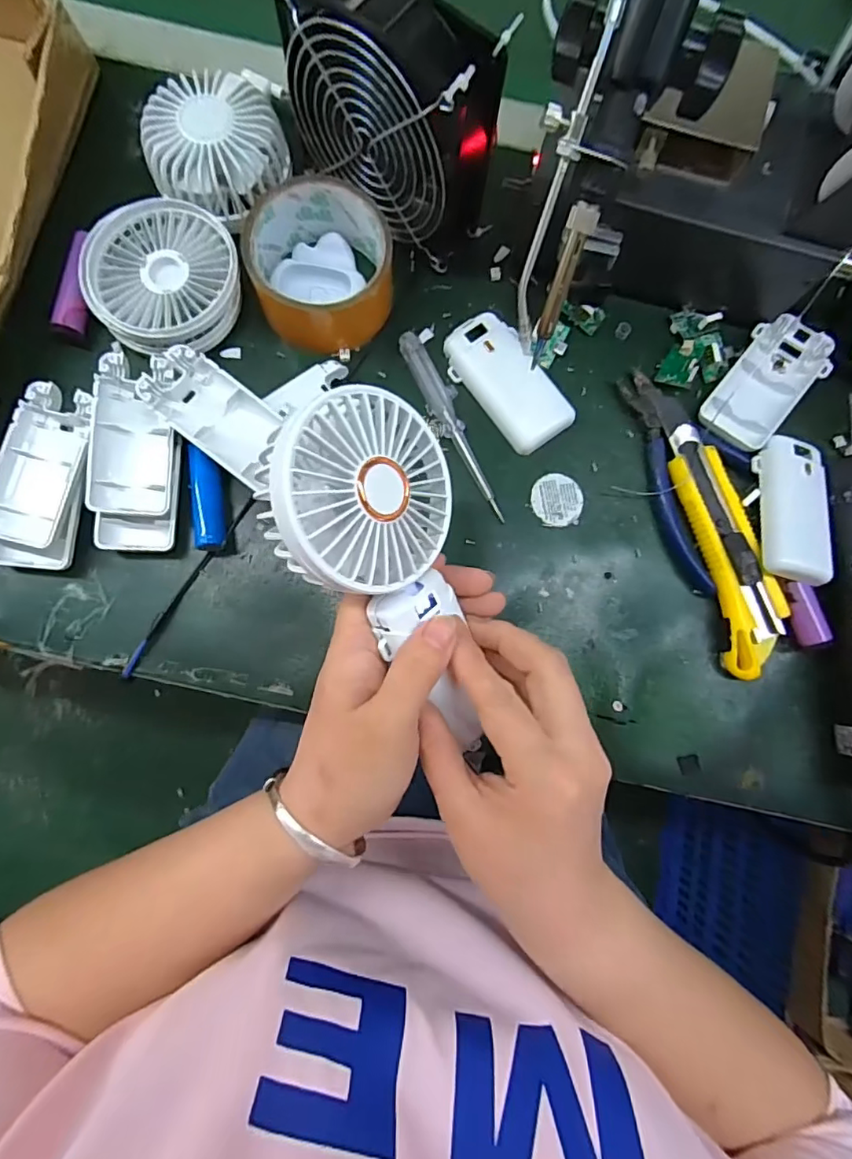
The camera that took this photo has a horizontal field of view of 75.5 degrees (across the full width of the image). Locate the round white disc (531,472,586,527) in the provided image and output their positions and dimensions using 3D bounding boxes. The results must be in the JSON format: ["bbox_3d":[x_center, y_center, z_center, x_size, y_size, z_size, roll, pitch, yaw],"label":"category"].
[{"bbox_3d":[0.084,-0.051,0.351,0.033,0.004,0.033,0,81,-3],"label":"round white disc"}]

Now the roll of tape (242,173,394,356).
[{"bbox_3d":[-0.064,-0.194,0.344,0.086,0.040,0.093,0,81,-3],"label":"roll of tape"}]

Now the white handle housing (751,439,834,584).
[{"bbox_3d":[0.227,-0.044,0.337,0.043,0.015,0.090,7,81,-2],"label":"white handle housing"}]

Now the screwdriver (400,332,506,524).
[{"bbox_3d":[0.019,-0.099,0.351,0.020,0.008,0.132,-25,83,-6],"label":"screwdriver"}]

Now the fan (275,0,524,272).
[{"bbox_3d":[-0.023,-0.265,0.312,0.122,0.108,0.052,38,82,3],"label":"fan"}]

